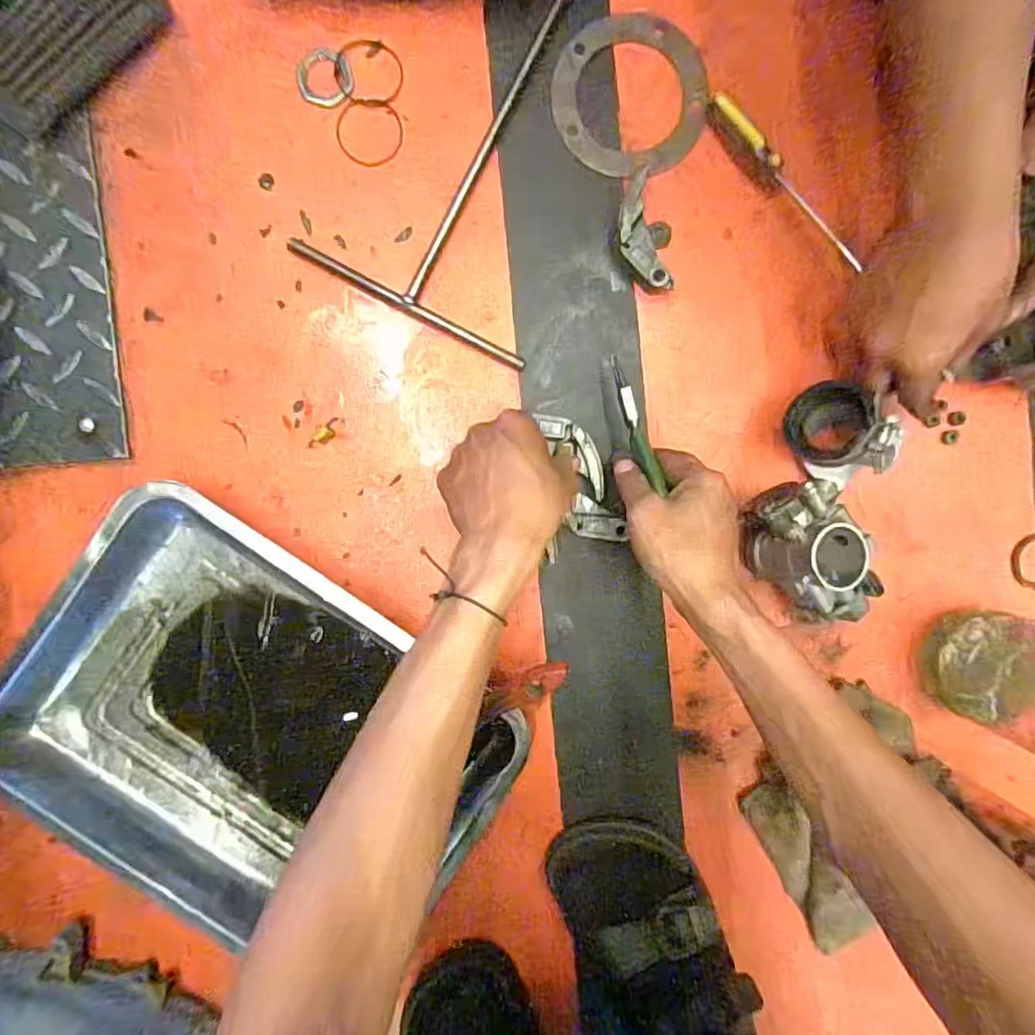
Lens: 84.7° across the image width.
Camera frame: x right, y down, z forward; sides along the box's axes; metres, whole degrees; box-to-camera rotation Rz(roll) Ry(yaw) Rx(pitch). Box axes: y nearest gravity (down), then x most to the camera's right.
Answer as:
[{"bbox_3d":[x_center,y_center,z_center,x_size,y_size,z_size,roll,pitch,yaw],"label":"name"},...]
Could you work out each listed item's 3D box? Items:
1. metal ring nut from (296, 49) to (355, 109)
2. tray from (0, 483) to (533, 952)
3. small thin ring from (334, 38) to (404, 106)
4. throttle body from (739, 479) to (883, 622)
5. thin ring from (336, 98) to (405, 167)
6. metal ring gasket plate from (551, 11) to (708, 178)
[{"bbox_3d":[-0.146,-0.333,0.431,0.042,0.004,0.040,0,92,-1],"label":"metal ring nut"},{"bbox_3d":[-0.204,0.162,0.426,0.331,0.042,0.261,37,90,-2],"label":"tray"},{"bbox_3d":[-0.113,-0.341,0.434,0.050,0.004,0.049,0,92,-1],"label":"small thin ring"},{"bbox_3d":[0.211,0.022,0.416,0.078,0.075,0.103,-19,92,-1],"label":"throttle body"},{"bbox_3d":[-0.113,-0.297,0.437,0.051,0.004,0.049,0,92,-1],"label":"thin ring"},{"bbox_3d":[0.088,-0.326,0.437,0.119,0.004,0.122,0,92,-1],"label":"metal ring gasket plate"}]

